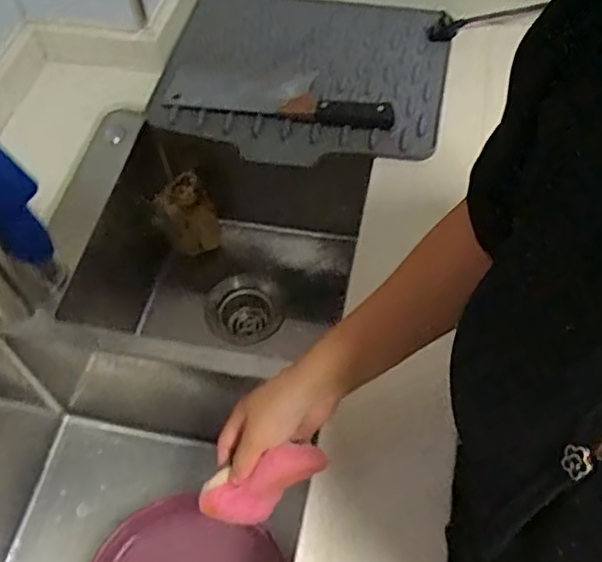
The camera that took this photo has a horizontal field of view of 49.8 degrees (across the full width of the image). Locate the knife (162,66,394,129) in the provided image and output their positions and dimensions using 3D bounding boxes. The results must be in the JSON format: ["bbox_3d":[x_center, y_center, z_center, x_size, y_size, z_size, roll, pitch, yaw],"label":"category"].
[{"bbox_3d":[-0.027,-0.236,0.793,0.277,0.016,0.087,9,59,7],"label":"knife"}]

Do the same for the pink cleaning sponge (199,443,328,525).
[{"bbox_3d":[-0.029,0.164,0.535,0.101,0.053,0.039,-32,60,8],"label":"pink cleaning sponge"}]

